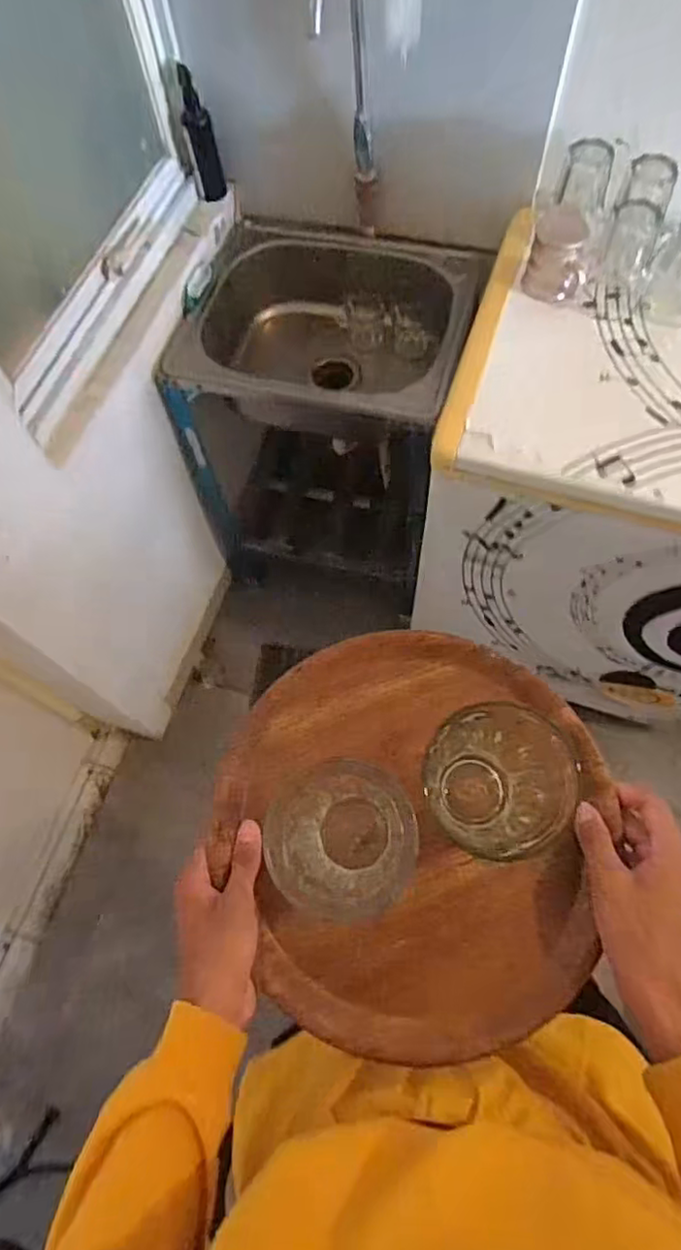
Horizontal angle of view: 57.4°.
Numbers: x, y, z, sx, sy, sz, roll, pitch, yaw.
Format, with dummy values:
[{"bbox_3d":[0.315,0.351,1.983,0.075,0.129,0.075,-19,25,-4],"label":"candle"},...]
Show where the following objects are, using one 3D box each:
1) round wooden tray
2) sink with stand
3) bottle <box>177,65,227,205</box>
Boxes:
[{"bbox_3d":[0.057,0.146,0.461,0.272,0.035,0.288,-1,66,2],"label":"round wooden tray"},{"bbox_3d":[-0.009,-0.403,1.394,0.484,0.709,0.430,17,68,10],"label":"sink with stand"},{"bbox_3d":[-0.233,-0.815,1.045,0.049,0.173,0.037,-11,66,-2],"label":"bottle"}]

